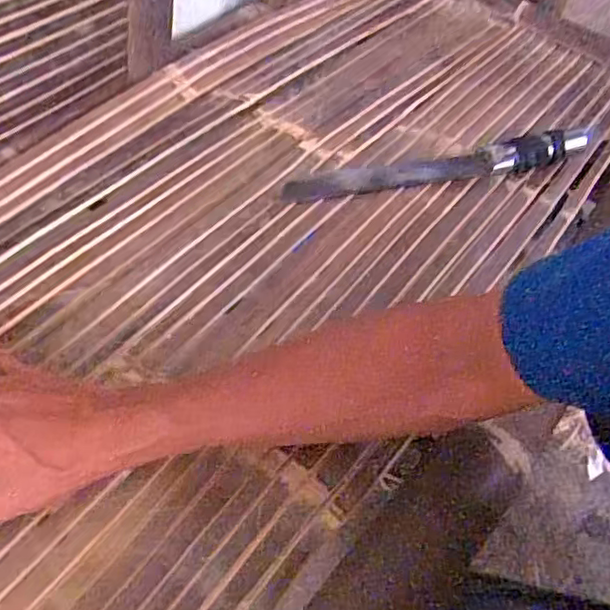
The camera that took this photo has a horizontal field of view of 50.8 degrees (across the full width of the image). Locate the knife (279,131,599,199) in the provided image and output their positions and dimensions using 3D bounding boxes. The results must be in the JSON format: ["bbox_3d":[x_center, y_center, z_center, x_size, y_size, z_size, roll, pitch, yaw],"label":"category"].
[{"bbox_3d":[0.142,-0.145,0.658,0.332,0.019,0.039,-10,54,-12],"label":"knife"}]

